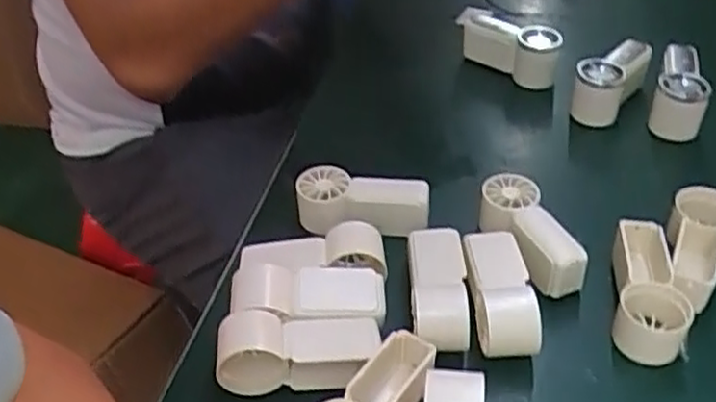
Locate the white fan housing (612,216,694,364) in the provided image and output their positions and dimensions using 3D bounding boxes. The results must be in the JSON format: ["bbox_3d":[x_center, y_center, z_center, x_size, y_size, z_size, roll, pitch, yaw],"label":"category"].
[{"bbox_3d":[0.181,0.050,0.446,0.043,0.031,0.094,11,42,13],"label":"white fan housing"}]

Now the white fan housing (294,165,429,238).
[{"bbox_3d":[0.004,0.002,0.487,0.087,0.031,0.033,6,41,8],"label":"white fan housing"}]

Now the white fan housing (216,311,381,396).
[{"bbox_3d":[-0.033,0.084,0.402,0.088,0.032,0.035,-4,41,-3],"label":"white fan housing"}]

